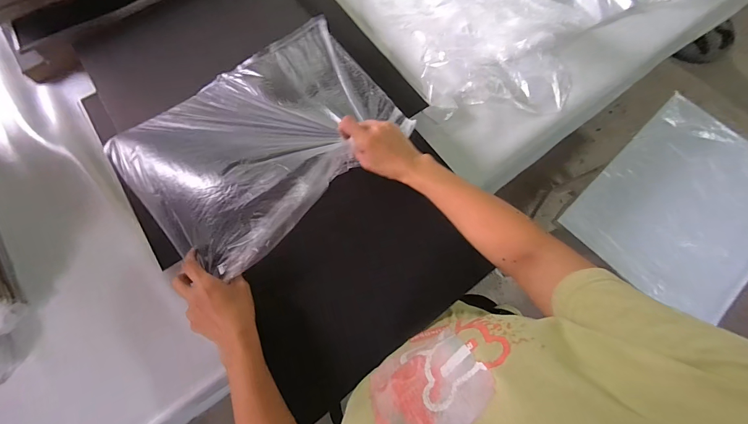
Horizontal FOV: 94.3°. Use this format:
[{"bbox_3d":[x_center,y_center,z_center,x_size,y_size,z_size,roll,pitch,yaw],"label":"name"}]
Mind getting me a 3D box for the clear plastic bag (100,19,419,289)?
[{"bbox_3d":[-0.165,-0.122,0.509,0.378,0.067,0.285,-43,77,-11],"label":"clear plastic bag"}]

